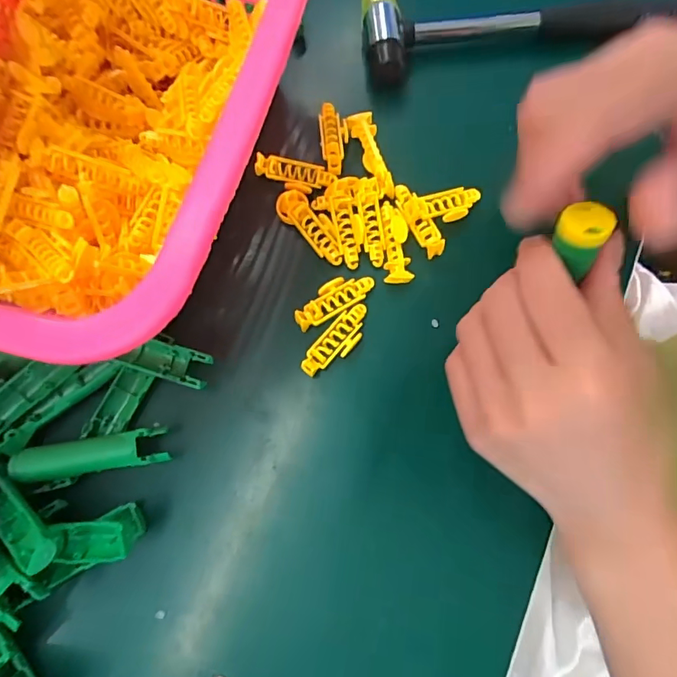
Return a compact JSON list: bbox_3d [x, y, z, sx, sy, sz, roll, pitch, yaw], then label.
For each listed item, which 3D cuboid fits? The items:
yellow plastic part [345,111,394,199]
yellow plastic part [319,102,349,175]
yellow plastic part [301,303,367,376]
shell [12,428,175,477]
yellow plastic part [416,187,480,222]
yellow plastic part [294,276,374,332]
[{"bbox_3d":[0.020,-0.112,0.274,0.015,0.013,0.057,-17,76,-3],"label":"yellow plastic part"},{"bbox_3d":[-0.002,-0.124,0.280,0.017,0.009,0.047,-6,75,0],"label":"yellow plastic part"},{"bbox_3d":[-0.001,0.001,0.250,0.018,0.005,0.049,38,79,10],"label":"yellow plastic part"},{"bbox_3d":[-0.126,0.058,0.229,0.077,0.009,0.018,-7,75,0],"label":"shell"},{"bbox_3d":[0.065,-0.079,0.265,0.043,0.006,0.018,-15,75,-17],"label":"yellow plastic part"},{"bbox_3d":[-0.003,-0.023,0.255,0.048,0.009,0.019,-30,77,-6],"label":"yellow plastic part"}]

